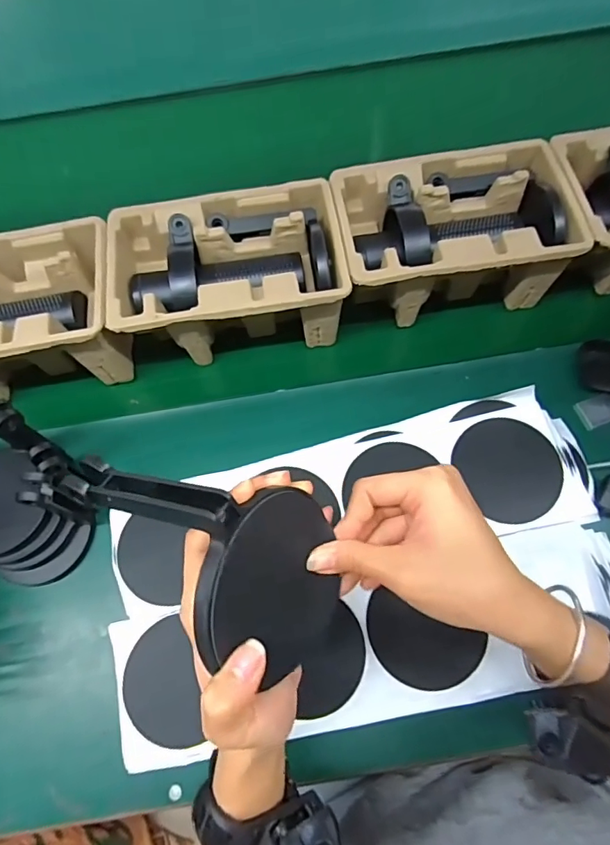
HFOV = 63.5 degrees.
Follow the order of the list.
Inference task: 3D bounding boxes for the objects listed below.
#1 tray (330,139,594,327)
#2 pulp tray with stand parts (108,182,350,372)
[{"bbox_3d":[0.144,-0.194,0.514,0.222,0.097,0.146,-8,69,-4],"label":"tray"},{"bbox_3d":[-0.078,-0.150,0.511,0.222,0.095,0.145,-8,69,-4],"label":"pulp tray with stand parts"}]

